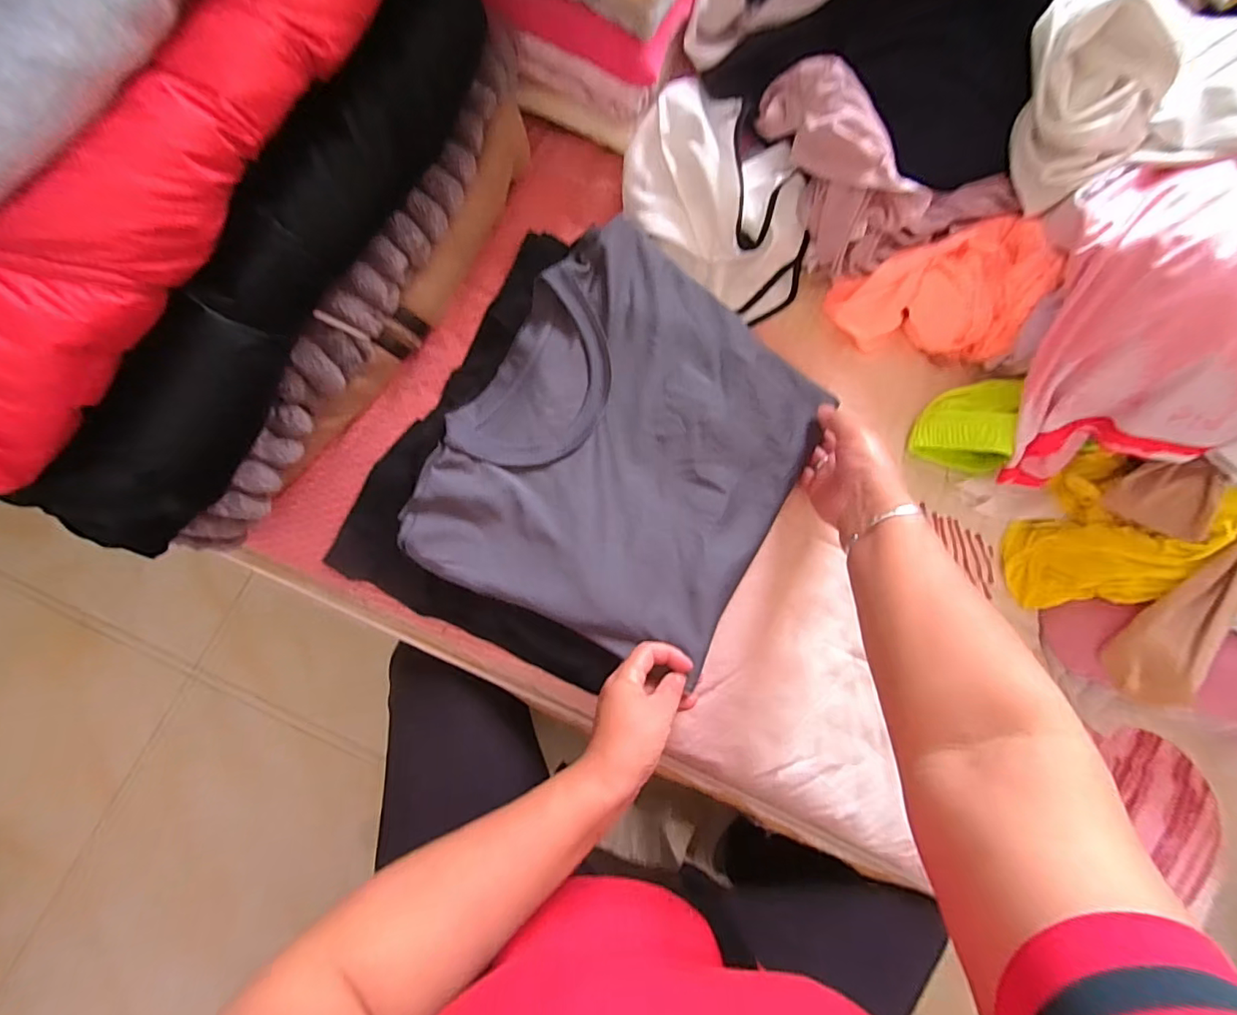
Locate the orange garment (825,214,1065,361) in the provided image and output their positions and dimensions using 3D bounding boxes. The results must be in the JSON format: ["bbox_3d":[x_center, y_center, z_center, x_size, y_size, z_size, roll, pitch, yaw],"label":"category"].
[{"bbox_3d":[0.306,-0.192,0.502,0.159,0.100,0.115,-18,88,-8],"label":"orange garment"}]

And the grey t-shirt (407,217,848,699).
[{"bbox_3d":[0.009,-0.052,0.490,0.296,0.025,0.346,32,83,-4],"label":"grey t-shirt"}]

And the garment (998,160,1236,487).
[{"bbox_3d":[0.480,-0.153,0.441,0.215,0.162,0.248,0,86,-7],"label":"garment"}]

